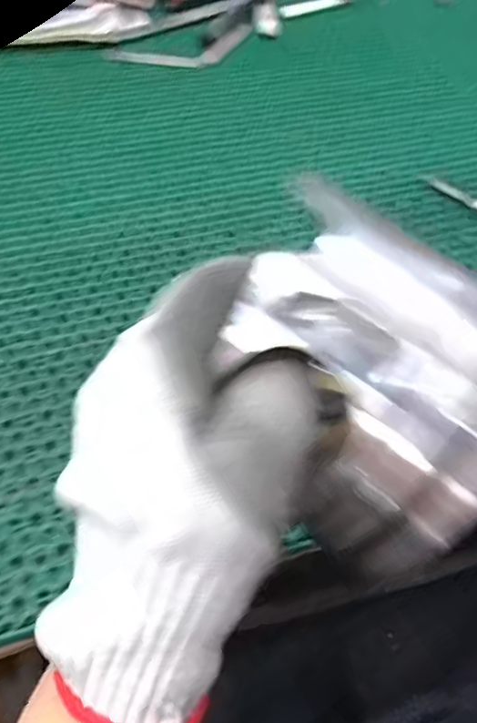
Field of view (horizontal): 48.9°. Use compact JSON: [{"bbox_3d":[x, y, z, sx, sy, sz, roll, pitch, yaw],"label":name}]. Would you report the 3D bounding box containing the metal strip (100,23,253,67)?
[{"bbox_3d":[-0.052,-0.331,0.557,0.166,0.006,0.066,-21,59,-17],"label":"metal strip"}]

